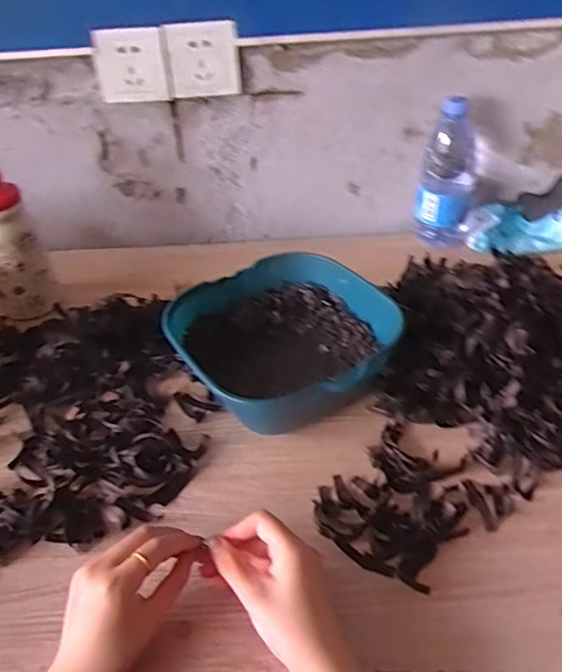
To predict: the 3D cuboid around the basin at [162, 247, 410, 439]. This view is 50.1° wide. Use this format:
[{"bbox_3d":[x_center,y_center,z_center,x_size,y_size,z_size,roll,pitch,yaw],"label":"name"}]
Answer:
[{"bbox_3d":[0.012,0.009,0.626,0.209,0.080,0.216,-31,46,-28],"label":"basin"}]

